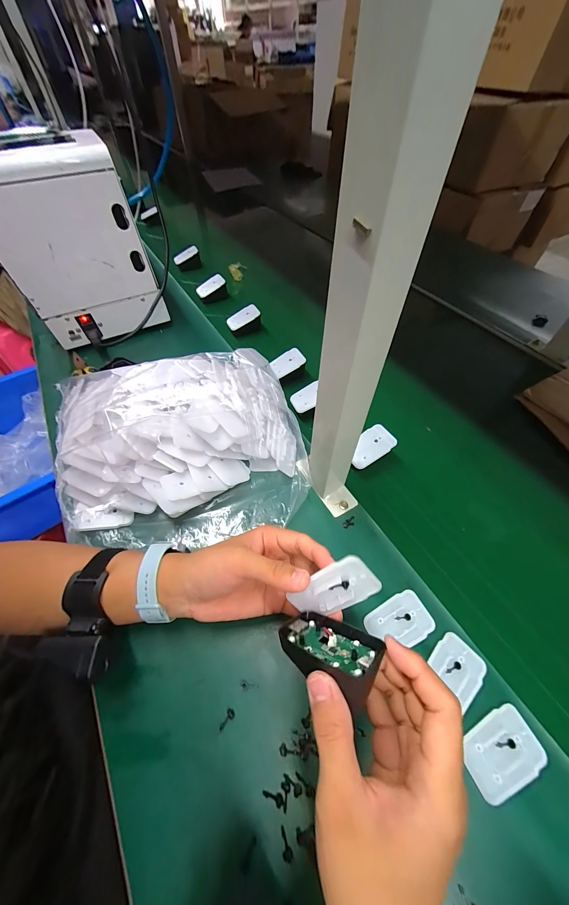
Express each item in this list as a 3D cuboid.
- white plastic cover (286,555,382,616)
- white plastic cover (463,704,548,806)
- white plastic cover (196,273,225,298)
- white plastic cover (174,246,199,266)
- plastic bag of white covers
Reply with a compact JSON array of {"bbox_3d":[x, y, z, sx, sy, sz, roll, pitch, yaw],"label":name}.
[{"bbox_3d":[0.039,0.109,0.229,0.067,0.042,0.004,-39,16,18],"label":"white plastic cover"},{"bbox_3d":[0.188,0.258,0.253,0.067,0.004,0.045,-21,58,-12],"label":"white plastic cover"},{"bbox_3d":[-0.171,-0.383,0.676,0.069,0.022,0.015,-27,56,11],"label":"white plastic cover"},{"bbox_3d":[-0.257,-0.512,0.763,0.073,0.021,0.013,-15,53,21],"label":"white plastic cover"},{"bbox_3d":[-0.145,-0.024,0.403,0.353,0.107,0.282,-4,56,-1],"label":"plastic bag of white covers"}]

